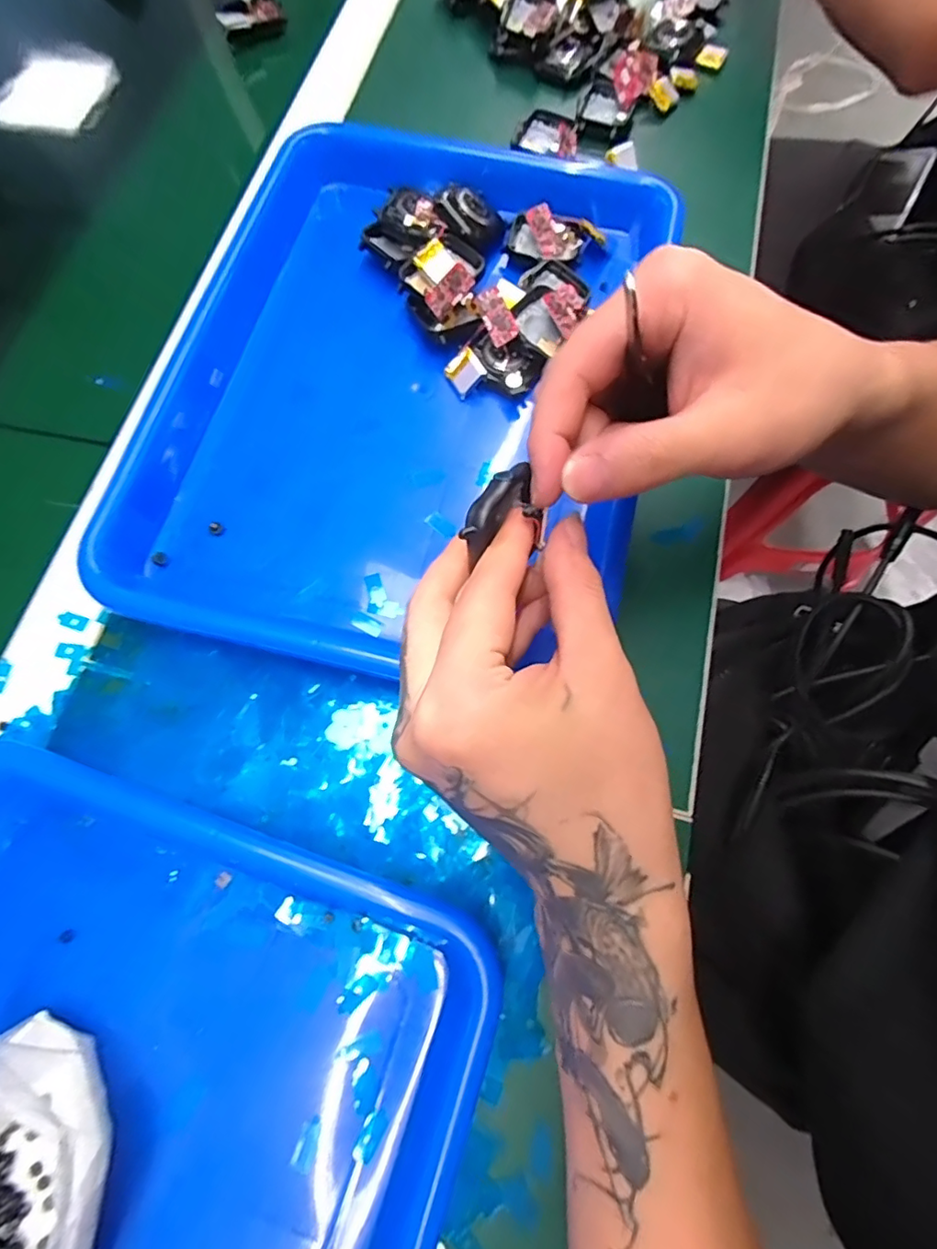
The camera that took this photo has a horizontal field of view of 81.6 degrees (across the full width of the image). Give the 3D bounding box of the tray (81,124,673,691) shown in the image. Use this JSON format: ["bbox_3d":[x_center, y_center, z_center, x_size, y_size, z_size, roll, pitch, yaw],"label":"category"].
[{"bbox_3d":[-0.031,-0.136,0.298,0.251,0.032,0.326,9,73,4],"label":"tray"}]

